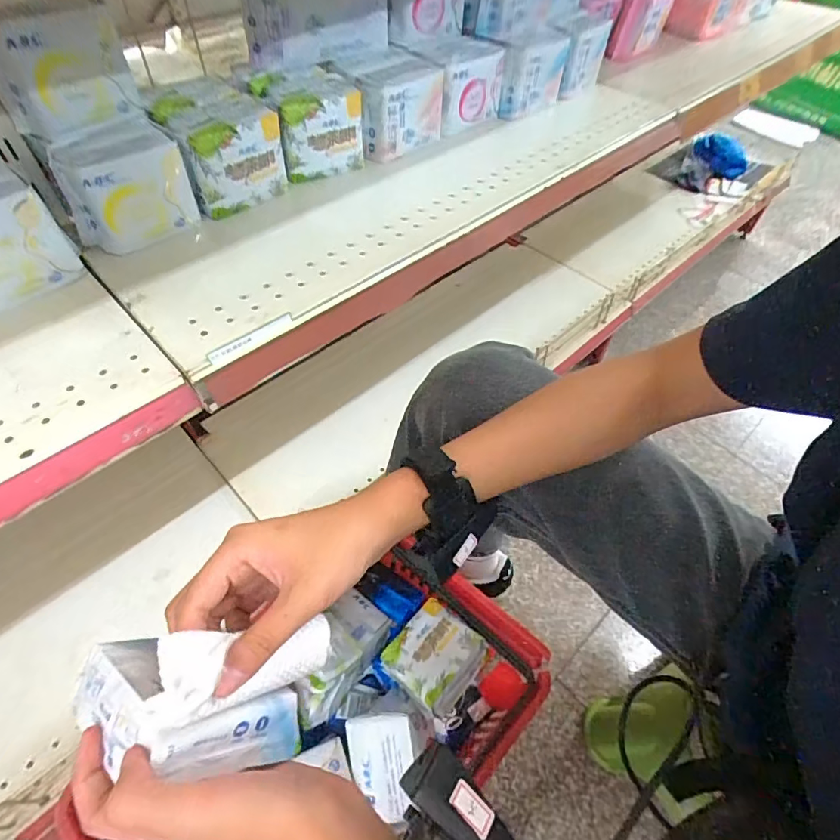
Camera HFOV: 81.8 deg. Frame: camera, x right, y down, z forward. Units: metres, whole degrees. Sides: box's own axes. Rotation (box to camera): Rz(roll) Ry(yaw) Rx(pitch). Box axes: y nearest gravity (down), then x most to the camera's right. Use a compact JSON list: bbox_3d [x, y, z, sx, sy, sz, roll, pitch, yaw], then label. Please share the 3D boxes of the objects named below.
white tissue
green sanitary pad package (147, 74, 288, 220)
[{"bbox_3d":[-0.089,0.131,0.261,0.013,0.103,0.037,-2,77,34],"label":"white tissue"},{"bbox_3d":[-0.212,-0.293,0.518,0.107,0.084,0.114,-25,60,-20],"label":"green sanitary pad package"}]

